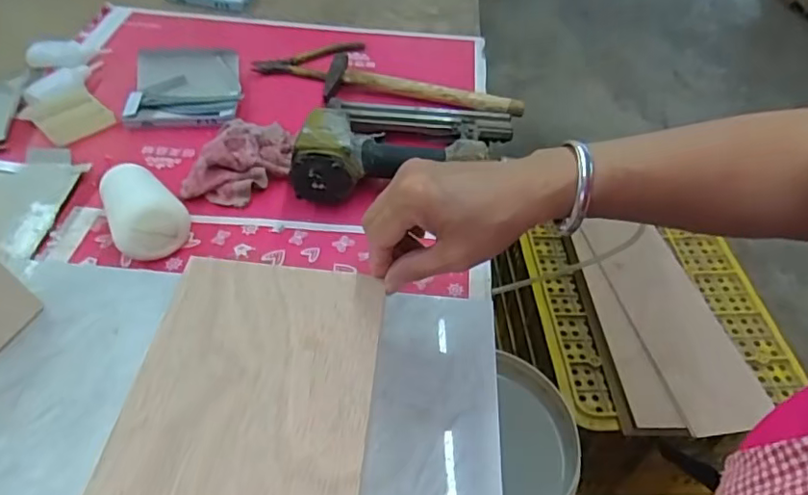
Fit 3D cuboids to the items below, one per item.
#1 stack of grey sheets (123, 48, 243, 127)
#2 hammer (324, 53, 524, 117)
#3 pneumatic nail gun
[{"bbox_3d":[-0.265,-0.197,0.695,0.128,0.029,0.118,-4,47,-8],"label":"stack of grey sheets"},{"bbox_3d":[0.022,-0.191,0.714,0.247,0.026,0.068,12,47,7],"label":"hammer"},{"bbox_3d":[0.007,-0.113,0.615,0.225,0.061,0.158,2,46,-3],"label":"pneumatic nail gun"}]

